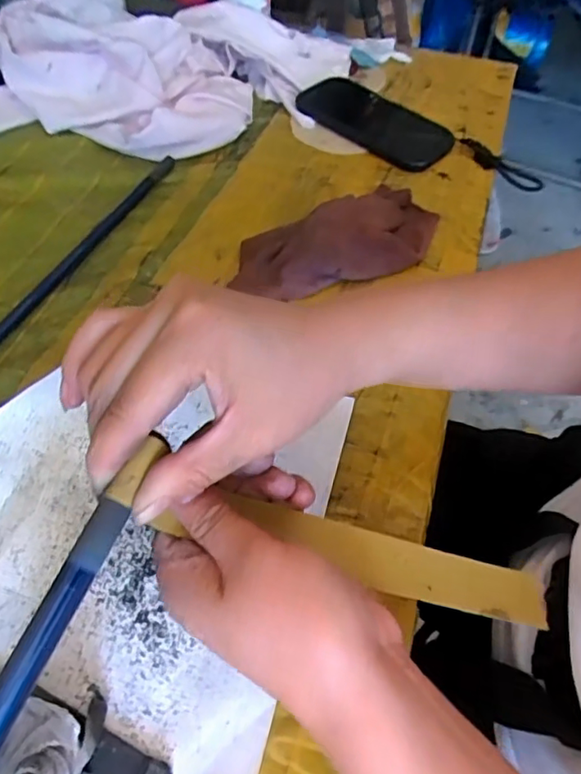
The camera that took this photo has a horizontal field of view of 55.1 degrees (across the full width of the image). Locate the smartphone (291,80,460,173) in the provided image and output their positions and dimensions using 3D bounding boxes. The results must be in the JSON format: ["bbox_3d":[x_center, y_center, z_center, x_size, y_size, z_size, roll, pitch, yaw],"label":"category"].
[{"bbox_3d":[0.090,-0.286,0.600,0.174,0.015,0.096,35,60,20],"label":"smartphone"}]

